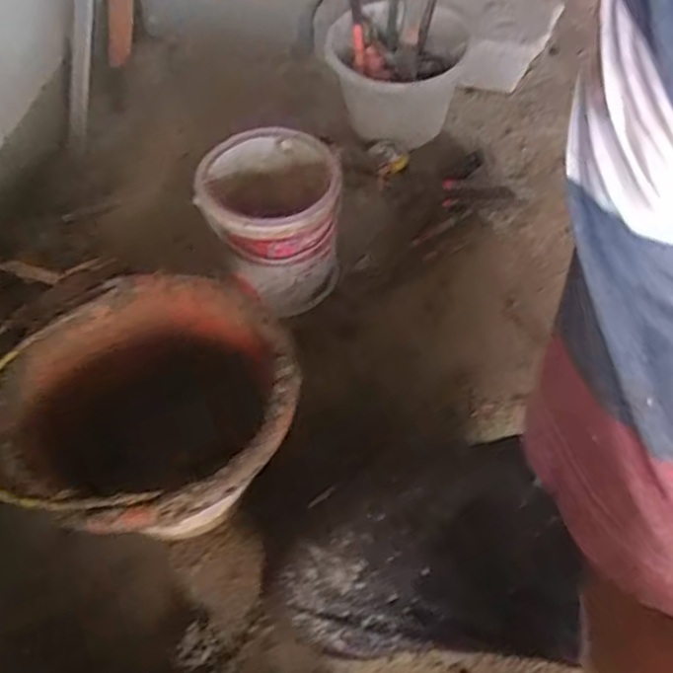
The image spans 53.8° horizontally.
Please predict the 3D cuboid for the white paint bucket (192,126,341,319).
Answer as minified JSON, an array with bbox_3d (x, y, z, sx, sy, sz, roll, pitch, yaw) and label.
[{"bbox_3d":[-0.084,-0.155,0.895,0.173,0.173,0.179,-1,55,1],"label":"white paint bucket"}]

